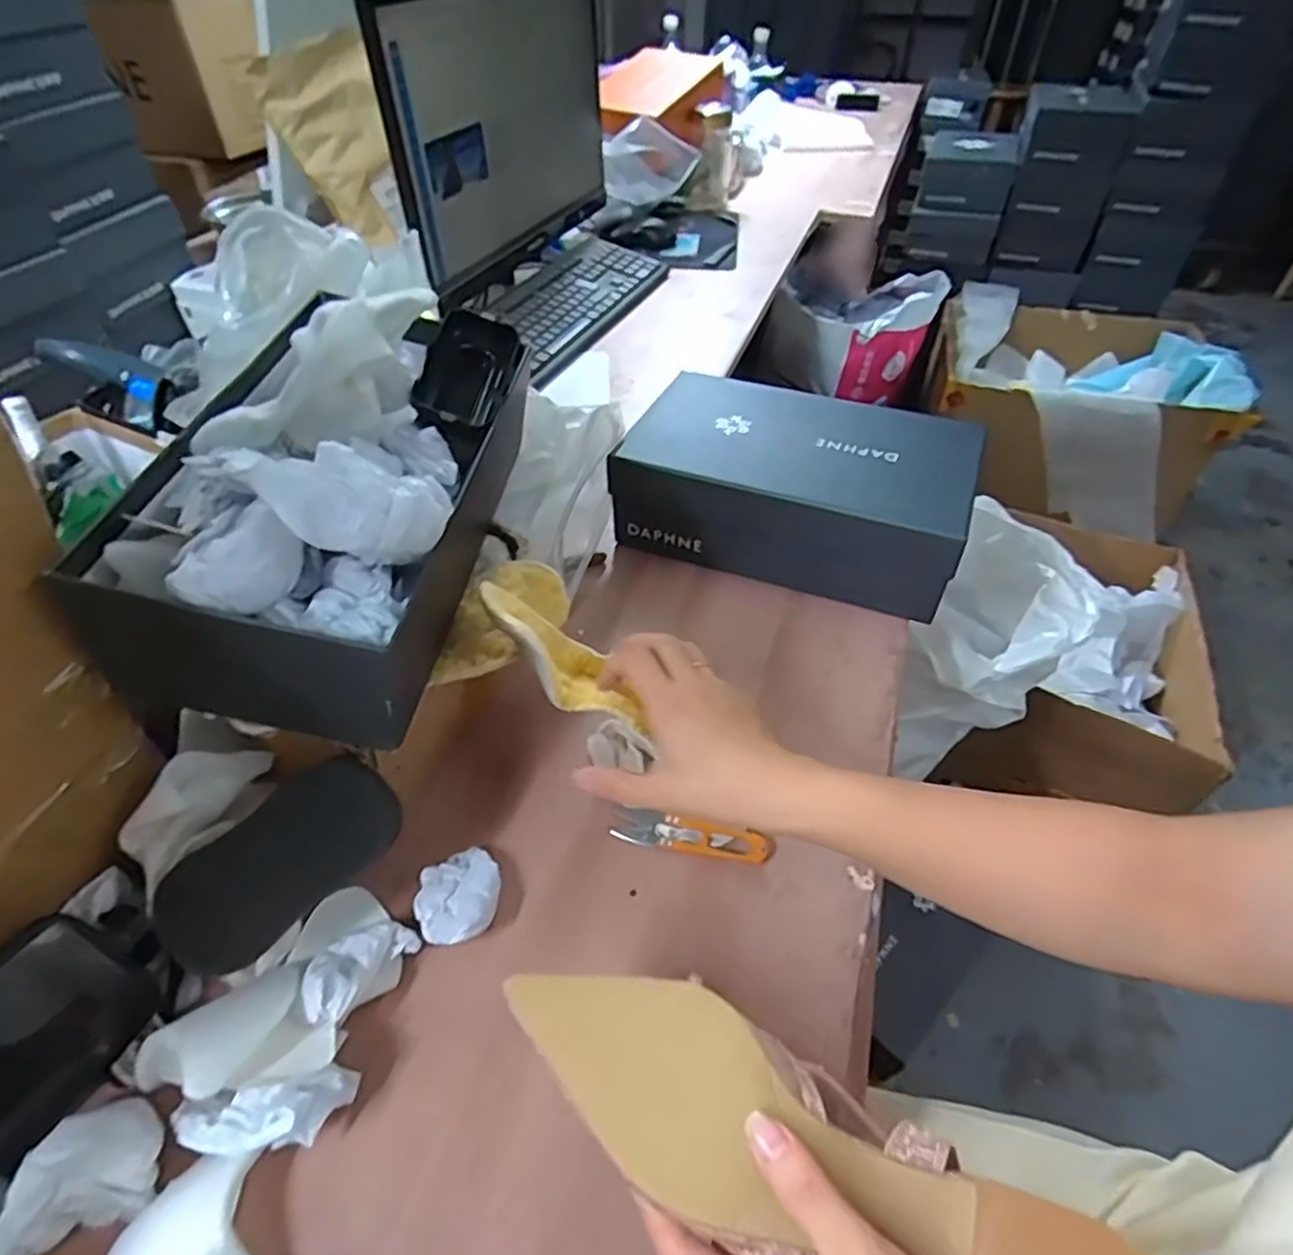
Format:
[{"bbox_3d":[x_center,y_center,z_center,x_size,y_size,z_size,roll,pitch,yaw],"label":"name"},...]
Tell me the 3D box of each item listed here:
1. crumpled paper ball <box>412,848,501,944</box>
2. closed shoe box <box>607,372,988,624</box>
[{"bbox_3d":[-0.113,0.160,0.429,0.046,0.026,0.060,-2,46,-3],"label":"crumpled paper ball"},{"bbox_3d":[0.135,-0.130,0.662,0.290,0.110,0.163,17,48,15],"label":"closed shoe box"}]

